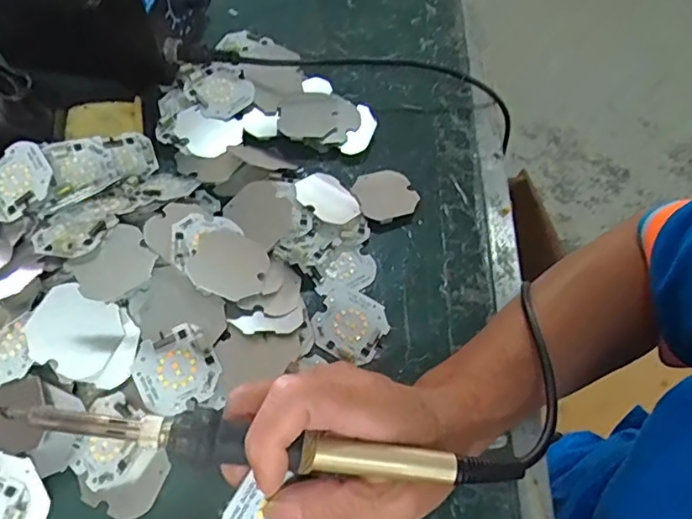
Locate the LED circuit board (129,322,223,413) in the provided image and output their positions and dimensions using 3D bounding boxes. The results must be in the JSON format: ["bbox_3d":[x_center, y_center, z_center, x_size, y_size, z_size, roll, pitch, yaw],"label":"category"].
[{"bbox_3d":[-0.101,0.065,0.332,0.046,0.004,0.044,-27,82,-18],"label":"LED circuit board"}]

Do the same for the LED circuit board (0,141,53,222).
[{"bbox_3d":[-0.212,-0.051,0.359,0.046,0.004,0.044,-38,74,-4],"label":"LED circuit board"}]

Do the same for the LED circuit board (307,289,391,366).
[{"bbox_3d":[0.003,0.043,0.370,0.045,0.005,0.047,27,63,12],"label":"LED circuit board"}]

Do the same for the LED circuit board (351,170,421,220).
[{"bbox_3d":[0.030,-0.050,0.422,0.046,0.005,0.044,-16,62,-11],"label":"LED circuit board"}]

